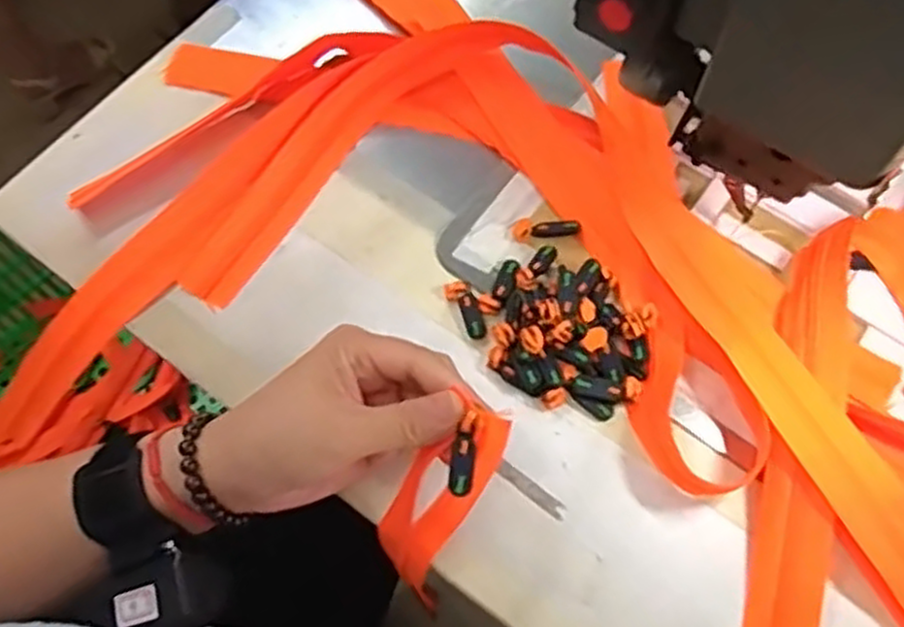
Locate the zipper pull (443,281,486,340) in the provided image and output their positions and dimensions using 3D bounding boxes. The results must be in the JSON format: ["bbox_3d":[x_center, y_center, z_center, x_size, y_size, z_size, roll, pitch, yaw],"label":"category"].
[{"bbox_3d":[0.008,-0.004,0.421,0.013,0.005,0.036,-27,69,-11],"label":"zipper pull"}]

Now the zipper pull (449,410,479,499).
[{"bbox_3d":[0.005,0.061,0.329,0.010,0.008,0.036,10,89,6],"label":"zipper pull"}]

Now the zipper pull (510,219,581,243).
[{"bbox_3d":[0.055,-0.050,0.441,0.039,0.008,0.012,-7,67,-4],"label":"zipper pull"}]

